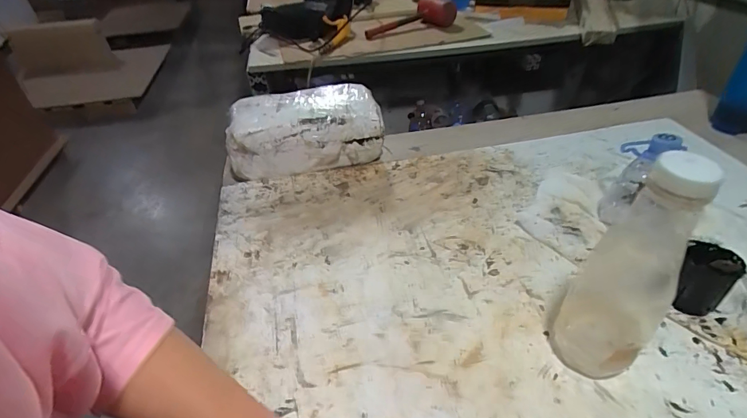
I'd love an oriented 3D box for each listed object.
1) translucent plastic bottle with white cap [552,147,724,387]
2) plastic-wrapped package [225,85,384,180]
[{"bbox_3d":[0.213,0.058,0.350,0.079,0.229,0.060,25,47,29],"label":"translucent plastic bottle with white cap"},{"bbox_3d":[-0.118,-0.131,0.690,0.249,0.100,0.123,-12,41,-11],"label":"plastic-wrapped package"}]

